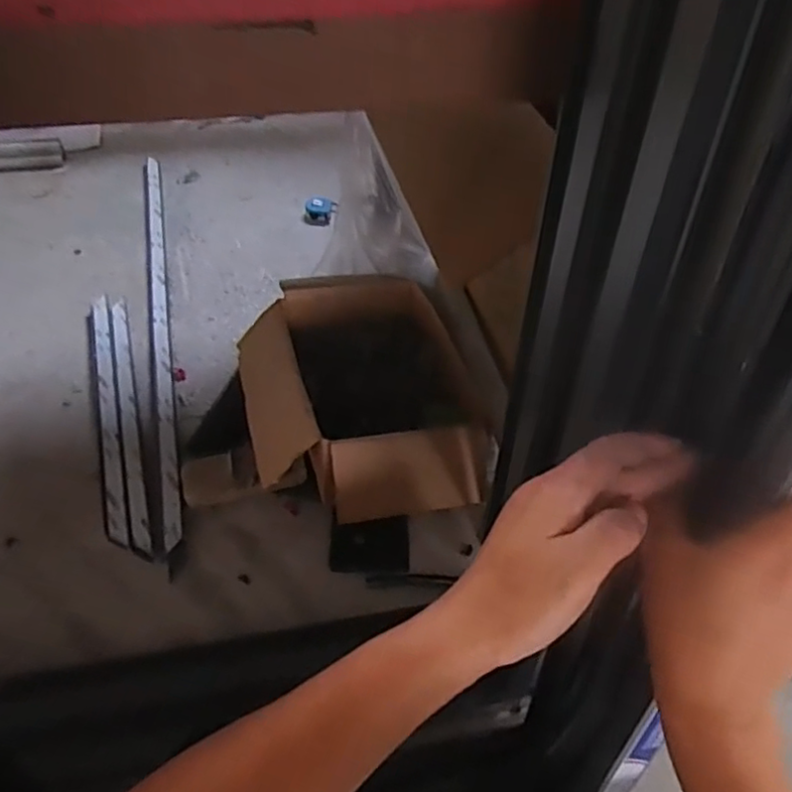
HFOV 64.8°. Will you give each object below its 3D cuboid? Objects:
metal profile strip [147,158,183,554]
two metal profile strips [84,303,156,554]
[{"bbox_3d":[-0.508,-0.200,1.323,0.050,0.021,1.174,-10,50,-12],"label":"metal profile strip"},{"bbox_3d":[-0.505,0.023,1.126,0.072,0.020,0.604,-13,51,-15],"label":"two metal profile strips"}]

